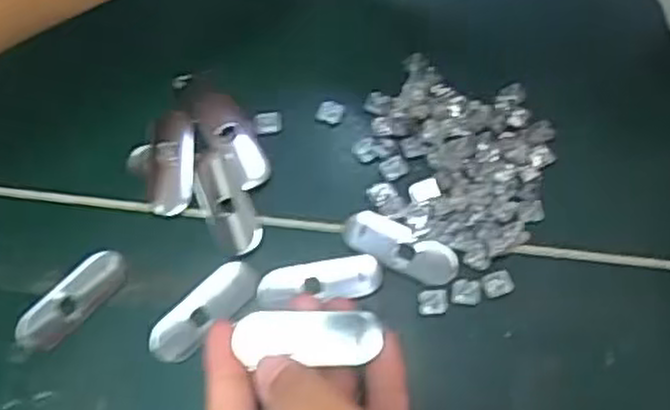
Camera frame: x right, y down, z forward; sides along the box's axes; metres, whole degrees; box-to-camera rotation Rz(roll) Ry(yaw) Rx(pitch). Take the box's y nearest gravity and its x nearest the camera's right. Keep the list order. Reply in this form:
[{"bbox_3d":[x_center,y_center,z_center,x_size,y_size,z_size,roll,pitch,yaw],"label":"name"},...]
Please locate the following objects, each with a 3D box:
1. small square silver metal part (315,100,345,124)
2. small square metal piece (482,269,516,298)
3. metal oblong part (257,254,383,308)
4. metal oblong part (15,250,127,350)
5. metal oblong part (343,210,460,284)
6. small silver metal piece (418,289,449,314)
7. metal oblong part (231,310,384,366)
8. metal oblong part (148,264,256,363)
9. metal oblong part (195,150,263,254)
[{"bbox_3d":[-0.002,-0.043,0.347,0.011,0.004,0.011,19,68,9],"label":"small square silver metal part"},{"bbox_3d":[0.067,0.032,0.313,0.013,0.004,0.010,-15,67,-5],"label":"small square metal piece"},{"bbox_3d":[-0.006,0.031,0.315,0.051,0.004,0.017,-8,67,-2],"label":"metal oblong part"},{"bbox_3d":[-0.109,0.039,0.313,0.020,0.004,0.050,42,74,17],"label":"metal oblong part"},{"bbox_3d":[0.027,0.018,0.321,0.050,0.004,0.019,25,70,12],"label":"metal oblong part"},{"bbox_3d":[0.040,0.039,0.310,0.012,0.004,0.010,-5,67,-1],"label":"small silver metal piece"},{"bbox_3d":[-0.009,0.045,0.261,0.048,0.004,0.018,2,67,0],"label":"metal oblong part"},{"bbox_3d":[-0.053,0.043,0.309,0.051,0.004,0.019,-42,72,-15],"label":"metal oblong part"},{"bbox_3d":[-0.047,-0.003,0.329,0.018,0.004,0.050,-23,68,-8],"label":"metal oblong part"}]

